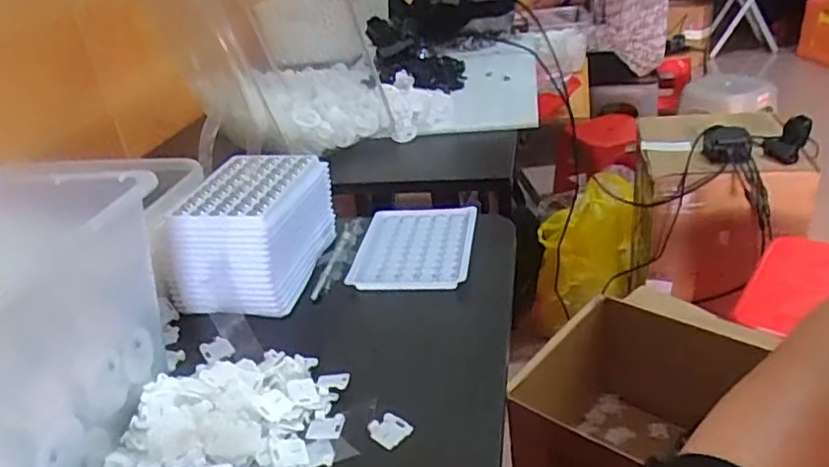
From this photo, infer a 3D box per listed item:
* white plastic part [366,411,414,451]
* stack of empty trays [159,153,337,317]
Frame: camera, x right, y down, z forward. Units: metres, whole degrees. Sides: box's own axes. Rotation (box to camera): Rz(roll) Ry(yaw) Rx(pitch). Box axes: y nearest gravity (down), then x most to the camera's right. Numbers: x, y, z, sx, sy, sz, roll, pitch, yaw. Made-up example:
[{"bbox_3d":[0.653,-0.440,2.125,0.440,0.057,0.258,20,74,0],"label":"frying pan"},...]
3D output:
[{"bbox_3d":[-0.014,0.115,0.376,0.020,0.008,0.021,-25,33,-32],"label":"white plastic part"},{"bbox_3d":[-0.135,-0.006,0.535,0.099,0.078,0.133,0,29,12],"label":"stack of empty trays"}]

